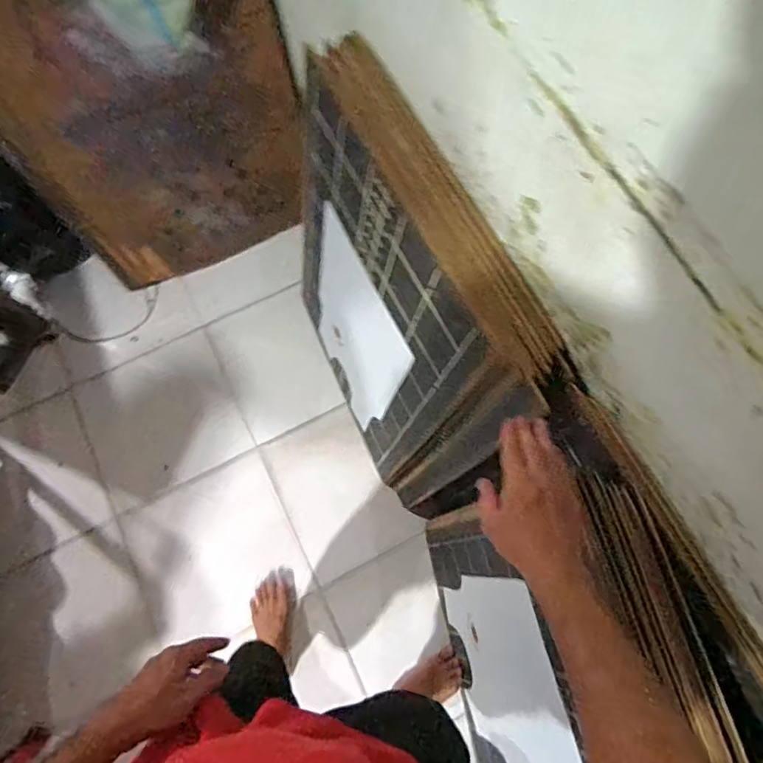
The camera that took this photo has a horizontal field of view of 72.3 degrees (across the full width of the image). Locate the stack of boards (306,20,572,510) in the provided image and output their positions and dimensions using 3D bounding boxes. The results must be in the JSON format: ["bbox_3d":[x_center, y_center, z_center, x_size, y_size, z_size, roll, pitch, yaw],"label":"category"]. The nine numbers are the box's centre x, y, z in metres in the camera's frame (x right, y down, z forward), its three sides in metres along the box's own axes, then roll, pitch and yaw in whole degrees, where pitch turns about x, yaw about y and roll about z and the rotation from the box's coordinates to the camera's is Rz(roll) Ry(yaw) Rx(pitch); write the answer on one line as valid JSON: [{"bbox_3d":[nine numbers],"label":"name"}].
[{"bbox_3d":[0.002,-0.116,1.055,0.075,0.781,0.658,-22,73,-19],"label":"stack of boards"}]

